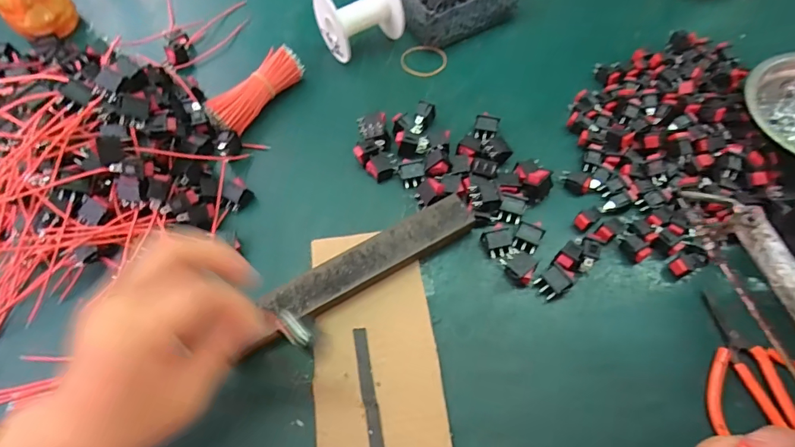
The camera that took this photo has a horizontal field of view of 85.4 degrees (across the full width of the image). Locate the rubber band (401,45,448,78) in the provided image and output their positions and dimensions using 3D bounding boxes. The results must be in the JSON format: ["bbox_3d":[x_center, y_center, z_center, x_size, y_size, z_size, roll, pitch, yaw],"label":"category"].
[{"bbox_3d":[0.027,-0.166,0.437,0.047,0.007,0.038,3,62,3],"label":"rubber band"}]

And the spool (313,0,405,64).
[{"bbox_3d":[-0.036,-0.202,0.425,0.077,0.060,0.060,-33,66,-15],"label":"spool"}]

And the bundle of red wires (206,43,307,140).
[{"bbox_3d":[-0.132,-0.123,0.402,0.030,0.032,0.099,31,67,17],"label":"bundle of red wires"}]

